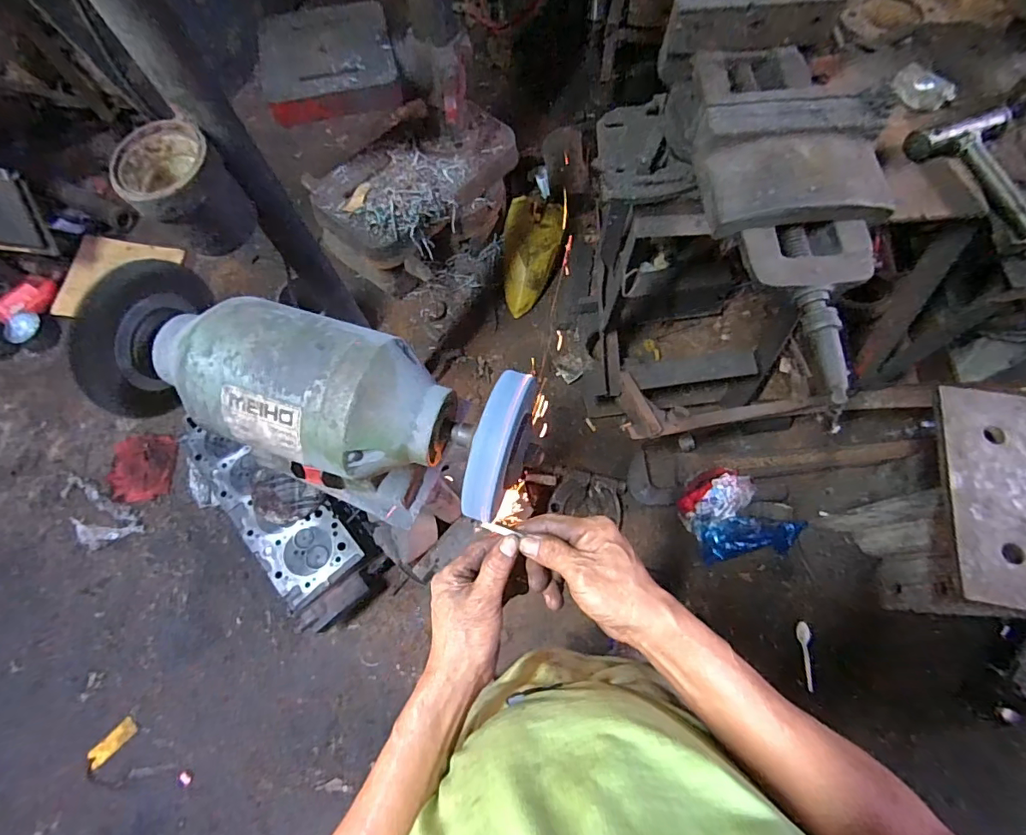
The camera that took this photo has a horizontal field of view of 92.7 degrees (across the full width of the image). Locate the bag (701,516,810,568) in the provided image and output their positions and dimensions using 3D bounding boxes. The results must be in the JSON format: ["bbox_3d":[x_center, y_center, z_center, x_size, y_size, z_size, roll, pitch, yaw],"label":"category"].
[{"bbox_3d":[0.603,0.298,1.227,0.252,0.067,0.103,-8,72,0],"label":"bag"}]

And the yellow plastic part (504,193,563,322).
[{"bbox_3d":[0.046,-0.491,1.508,0.186,0.089,0.360,10,93,6],"label":"yellow plastic part"}]

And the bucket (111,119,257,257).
[{"bbox_3d":[-0.398,-0.275,0.597,0.115,0.106,0.106,-1,70,1],"label":"bucket"}]

